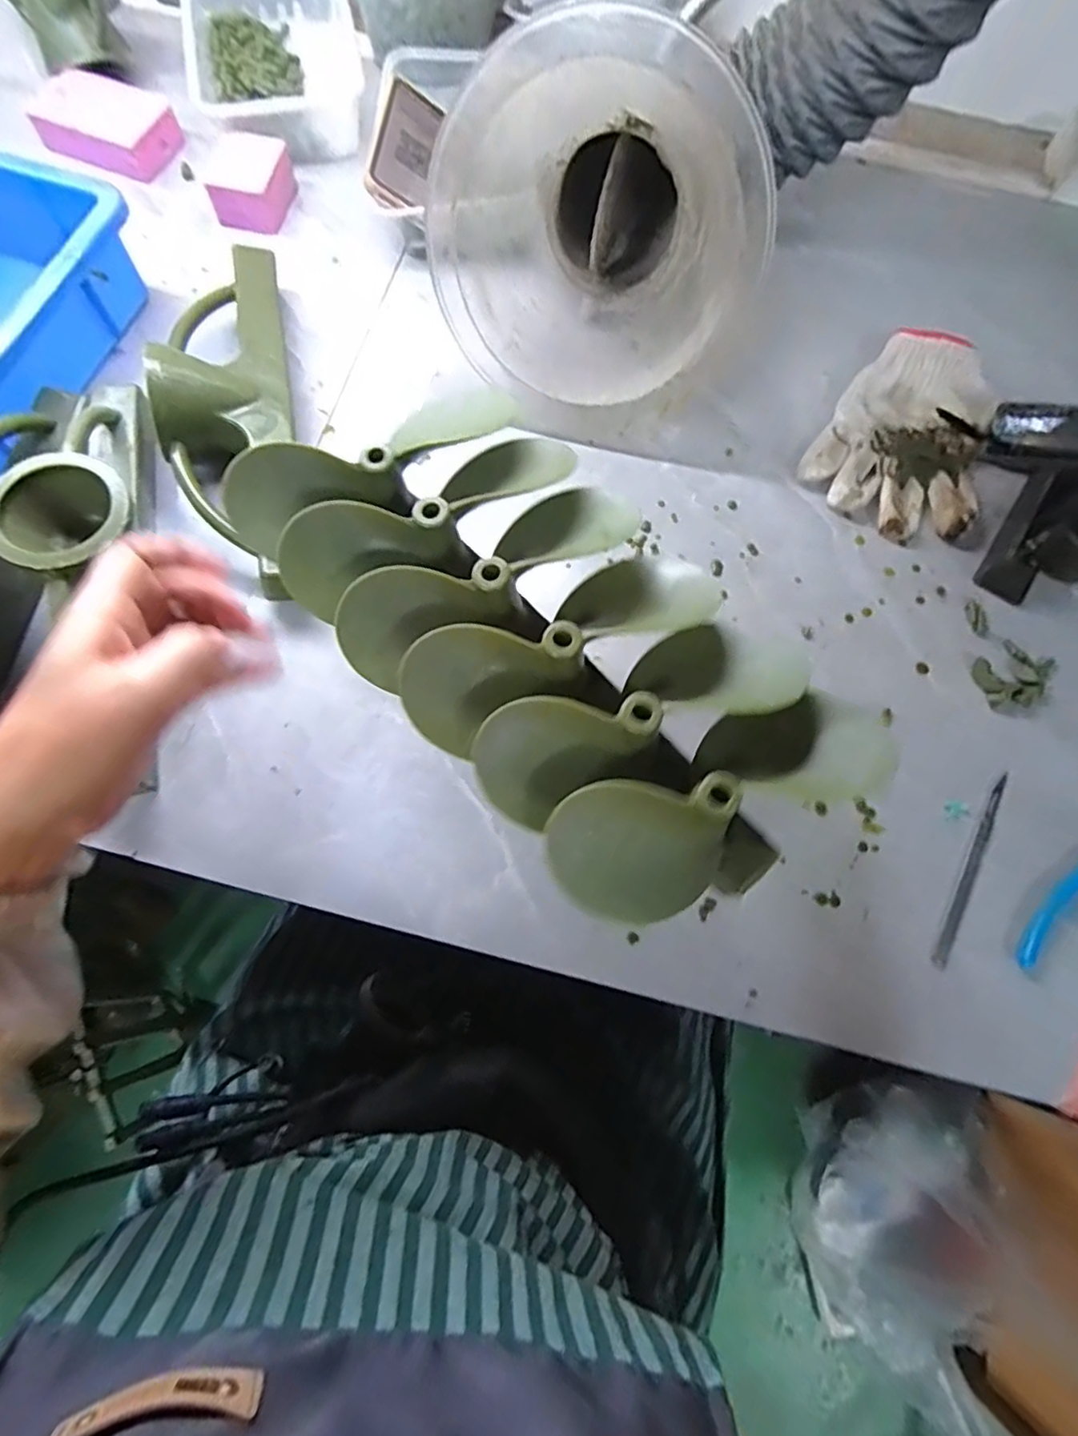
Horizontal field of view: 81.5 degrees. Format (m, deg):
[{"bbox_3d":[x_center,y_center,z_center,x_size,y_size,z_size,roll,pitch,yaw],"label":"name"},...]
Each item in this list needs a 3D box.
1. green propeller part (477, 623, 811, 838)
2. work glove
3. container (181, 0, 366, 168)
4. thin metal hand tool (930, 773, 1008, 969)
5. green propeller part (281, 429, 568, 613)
[{"bbox_3d":[0.048,0.006,0.304,0.152,0.066,0.069,-28,75,-10],"label":"green propeller part"},{"bbox_3d":[0.303,-0.230,0.503,0.128,0.028,0.182,31,74,8],"label":"work glove"},{"bbox_3d":[-0.248,-0.629,0.594,0.148,0.054,0.226,-10,73,-5],"label":"container"},{"bbox_3d":[0.284,0.099,0.409,0.010,0.006,0.140,31,74,8],"label":"thin metal hand tool"},{"bbox_3d":[-0.056,-0.106,0.331,0.160,0.039,0.048,-35,77,-12],"label":"green propeller part"}]

